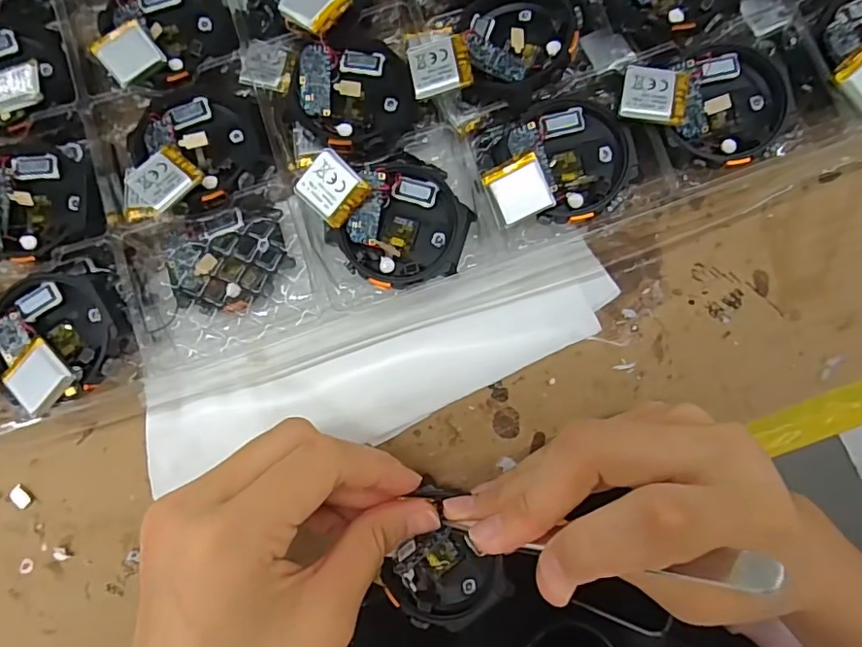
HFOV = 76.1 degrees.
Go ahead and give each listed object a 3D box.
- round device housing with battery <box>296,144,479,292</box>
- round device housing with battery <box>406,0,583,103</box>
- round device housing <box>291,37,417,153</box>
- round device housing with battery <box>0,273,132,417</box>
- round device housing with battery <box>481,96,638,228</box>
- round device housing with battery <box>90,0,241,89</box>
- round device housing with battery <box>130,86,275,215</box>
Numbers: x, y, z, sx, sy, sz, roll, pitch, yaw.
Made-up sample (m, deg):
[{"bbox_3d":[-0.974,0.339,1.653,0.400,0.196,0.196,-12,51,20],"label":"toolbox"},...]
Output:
[{"bbox_3d":[-0.015,-0.043,0.212,0.050,0.014,0.059,-33,81,-3],"label":"round device housing with battery"},{"bbox_3d":[0.024,-0.111,0.220,0.069,0.014,0.051,-29,81,-3],"label":"round device housing with battery"},{"bbox_3d":[-0.031,-0.095,0.228,0.048,0.011,0.051,0,81,2],"label":"round device housing"},{"bbox_3d":[-0.143,0.004,0.213,0.050,0.016,0.049,0,73,2],"label":"round device housing with battery"},{"bbox_3d":[0.050,-0.063,0.212,0.056,0.009,0.048,-13,81,0],"label":"round device housing with battery"},{"bbox_3d":[-0.112,-0.126,0.234,0.054,0.017,0.048,-18,81,-1],"label":"round device housing with battery"},{"bbox_3d":[-0.095,-0.074,0.227,0.053,0.022,0.051,0,81,2],"label":"round device housing with battery"}]

